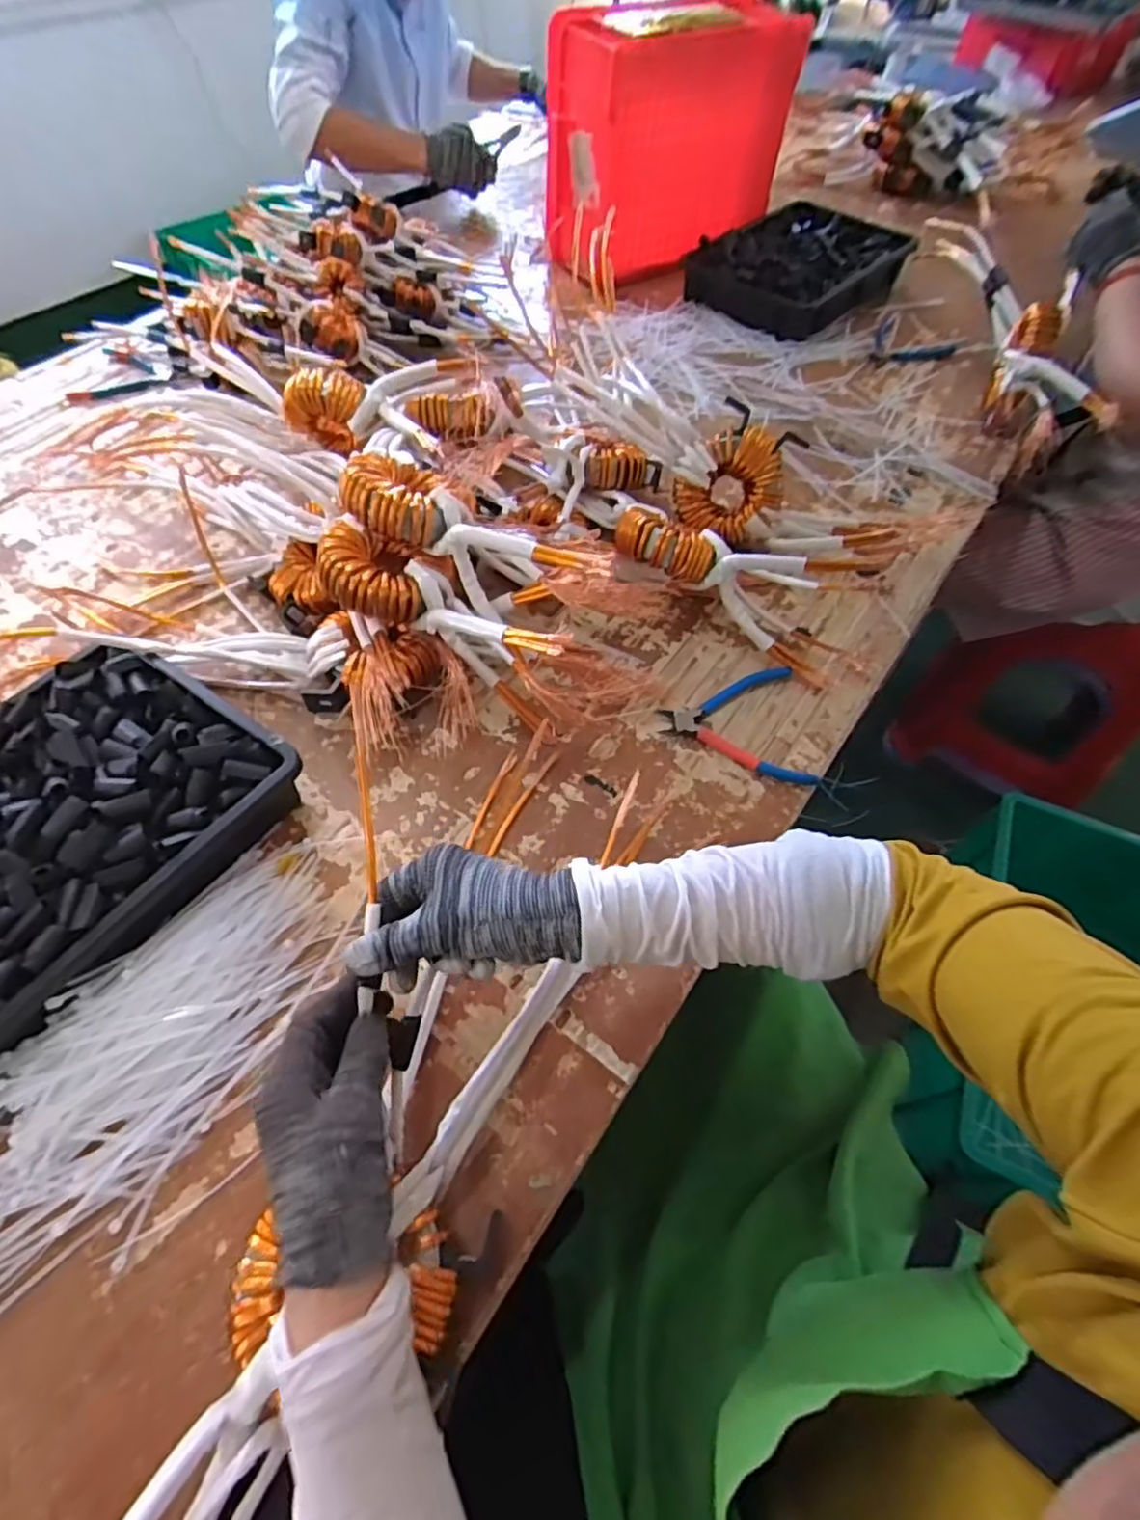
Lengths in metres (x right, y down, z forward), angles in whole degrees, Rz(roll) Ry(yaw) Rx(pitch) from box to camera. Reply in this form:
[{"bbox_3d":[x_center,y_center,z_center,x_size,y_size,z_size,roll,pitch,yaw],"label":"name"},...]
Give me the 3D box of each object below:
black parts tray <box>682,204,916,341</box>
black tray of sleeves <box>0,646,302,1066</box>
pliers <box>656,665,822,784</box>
[{"bbox_3d":[0.396,-0.841,1.119,0.253,0.072,0.375,39,65,22],"label":"black parts tray"},{"bbox_3d":[-0.407,0.077,0.491,0.237,0.084,0.365,31,62,18],"label":"black tray of sleeves"},{"bbox_3d":[0.153,-0.034,0.619,0.130,0.019,0.123,-2,57,-2],"label":"pliers"}]

